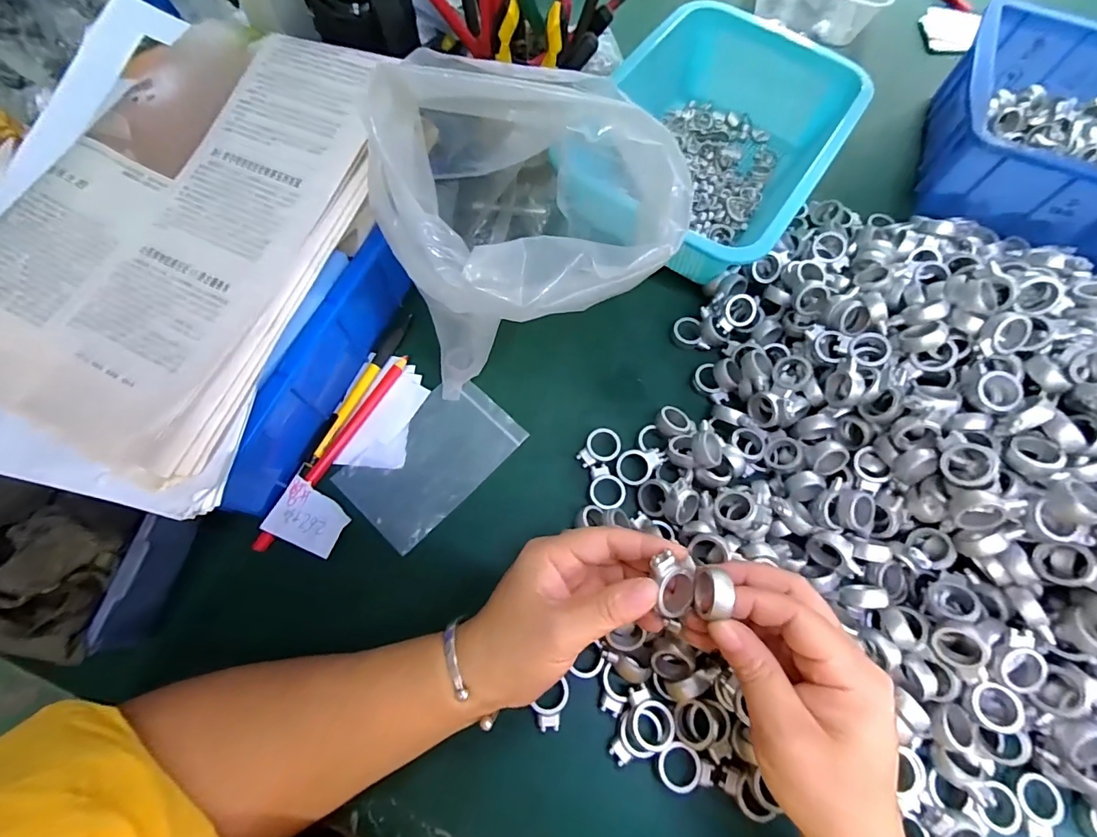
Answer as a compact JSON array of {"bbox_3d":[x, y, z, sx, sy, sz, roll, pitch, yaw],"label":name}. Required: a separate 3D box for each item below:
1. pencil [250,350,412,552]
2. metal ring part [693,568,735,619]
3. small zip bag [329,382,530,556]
[{"bbox_3d":[-0.157,0.021,0.349,0.010,0.006,0.169,29,70,10],"label":"pencil"},{"bbox_3d":[0.082,0.089,0.238,0.012,0.020,0.024,9,68,2],"label":"metal ring part"},{"bbox_3d":[-0.086,0.029,0.353,0.077,0.008,0.124,42,73,14],"label":"small zip bag"}]

